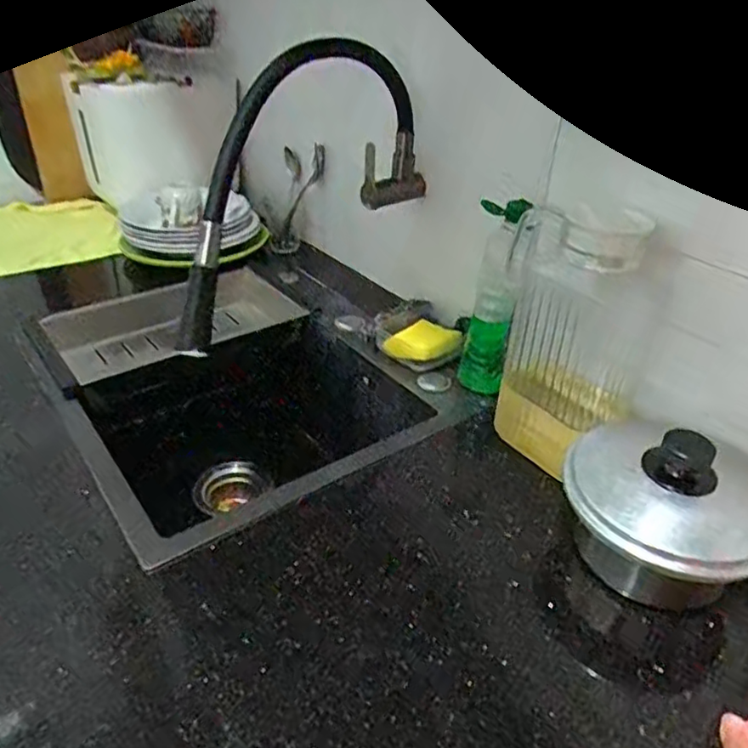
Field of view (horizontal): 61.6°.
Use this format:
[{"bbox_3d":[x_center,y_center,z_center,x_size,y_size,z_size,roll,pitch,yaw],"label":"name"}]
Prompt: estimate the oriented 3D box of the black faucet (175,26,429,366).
[{"bbox_3d":[-0.077,-0.214,0.694,0.048,0.266,0.369,27,40,32],"label":"black faucet"}]

